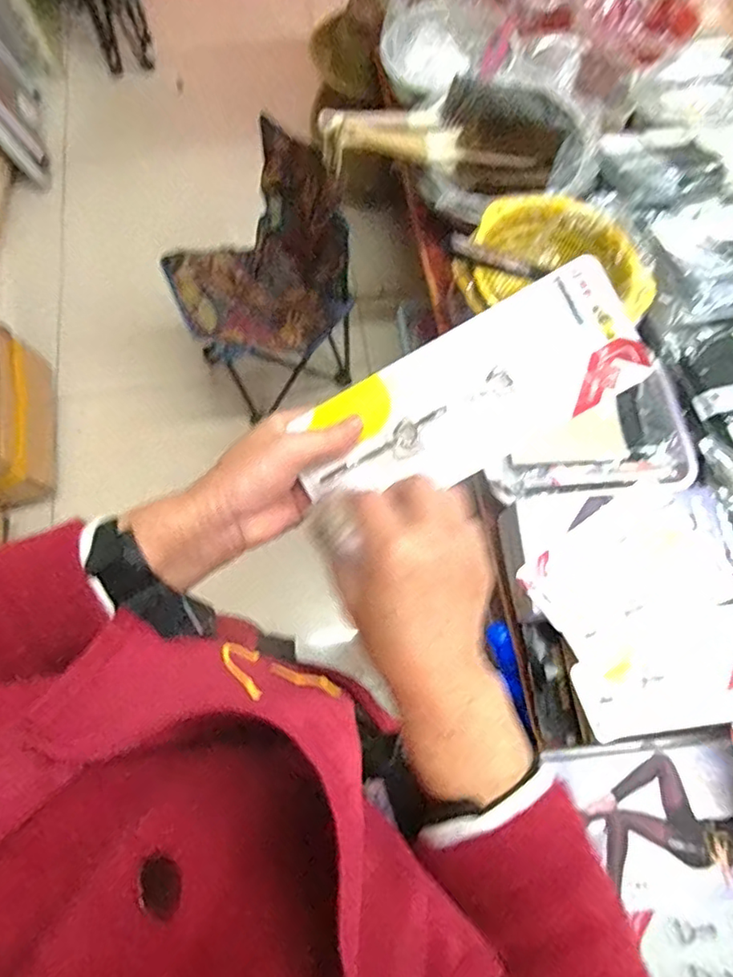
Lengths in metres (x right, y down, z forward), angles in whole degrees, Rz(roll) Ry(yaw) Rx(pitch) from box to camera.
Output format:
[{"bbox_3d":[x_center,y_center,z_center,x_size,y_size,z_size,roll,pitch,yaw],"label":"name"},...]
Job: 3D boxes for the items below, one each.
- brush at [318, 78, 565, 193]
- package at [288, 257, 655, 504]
[{"bbox_3d":[0.144,-0.604,1.004,0.432,0.117,0.192,-5,71,-3],"label":"brush"},{"bbox_3d":[0.070,-0.060,0.385,0.228,0.012,0.090,-29,93,4],"label":"package"}]

